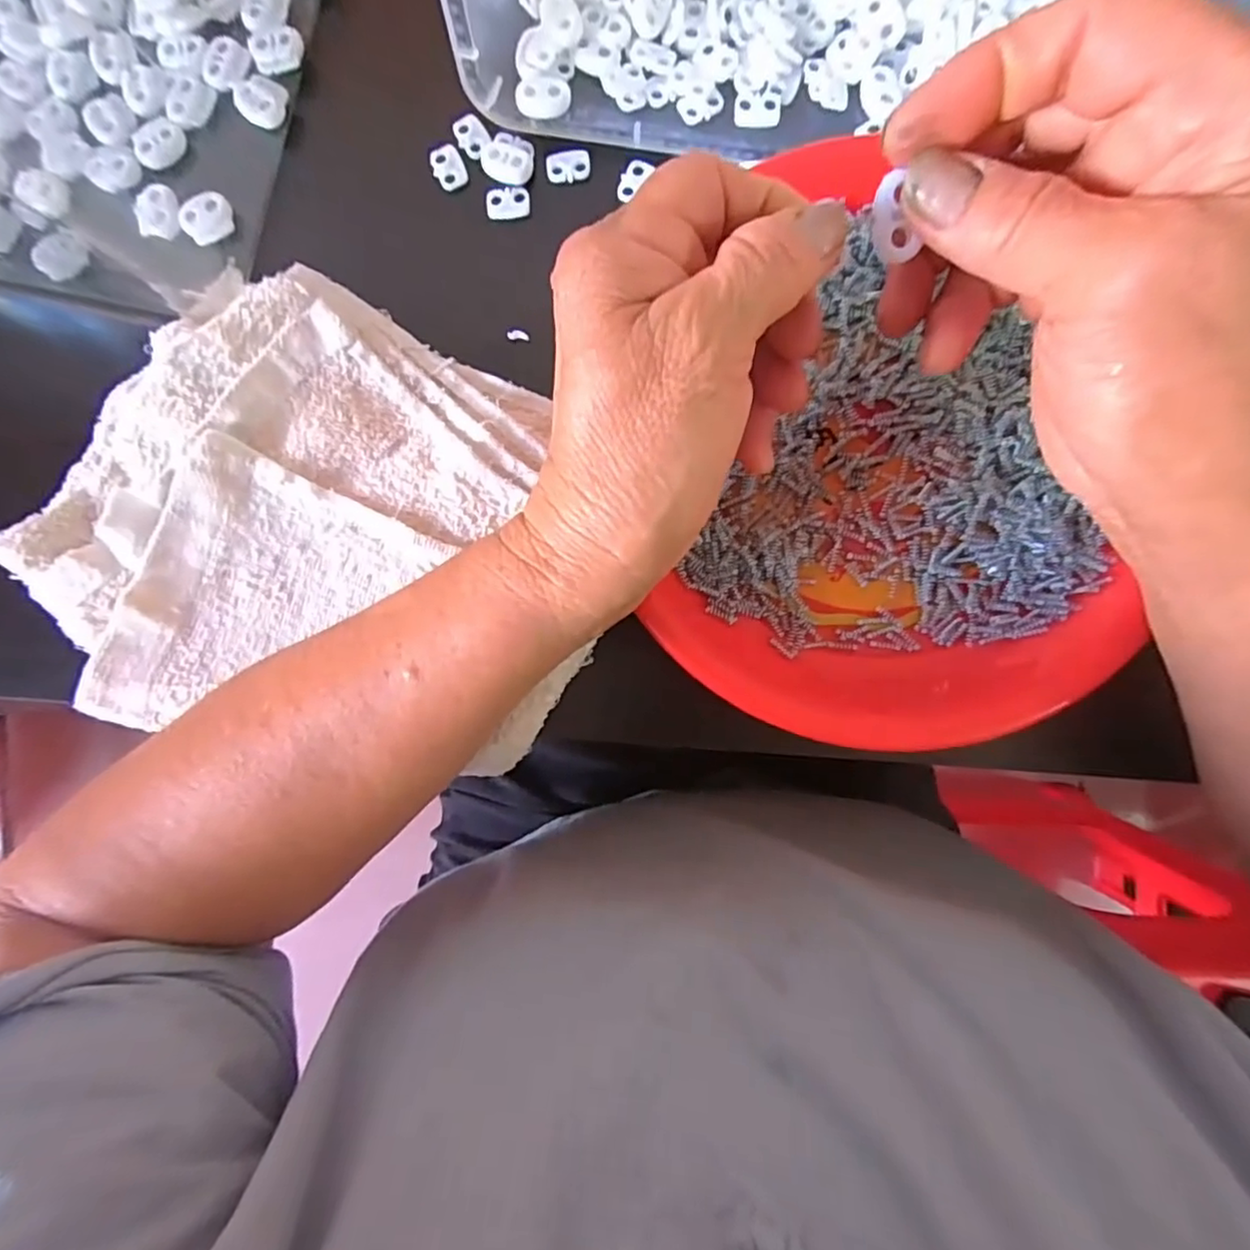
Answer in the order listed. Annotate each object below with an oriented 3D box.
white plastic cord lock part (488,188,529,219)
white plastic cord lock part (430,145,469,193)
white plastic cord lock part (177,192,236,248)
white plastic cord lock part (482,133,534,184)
[{"bbox_3d":[-0.050,-0.182,0.272,0.018,0.004,0.012,-1,87,2],"label":"white plastic cord lock part"},{"bbox_3d":[-0.076,-0.198,0.272,0.014,0.004,0.018,-21,86,1],"label":"white plastic cord lock part"},{"bbox_3d":[-0.178,-0.173,0.270,0.021,0.008,0.016,-41,86,0],"label":"white plastic cord lock part"},{"bbox_3d":[-0.050,-0.200,0.271,0.022,0.005,0.020,25,88,4],"label":"white plastic cord lock part"}]

